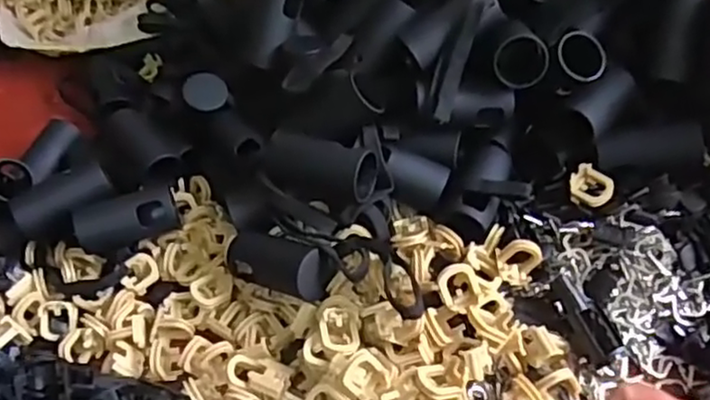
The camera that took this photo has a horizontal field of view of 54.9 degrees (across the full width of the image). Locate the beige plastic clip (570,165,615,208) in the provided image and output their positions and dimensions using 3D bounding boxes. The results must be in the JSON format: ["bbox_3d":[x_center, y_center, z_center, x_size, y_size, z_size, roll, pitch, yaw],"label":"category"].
[{"bbox_3d":[0.146,-0.008,0.425,0.026,0.007,0.025,31,82,11],"label":"beige plastic clip"}]

